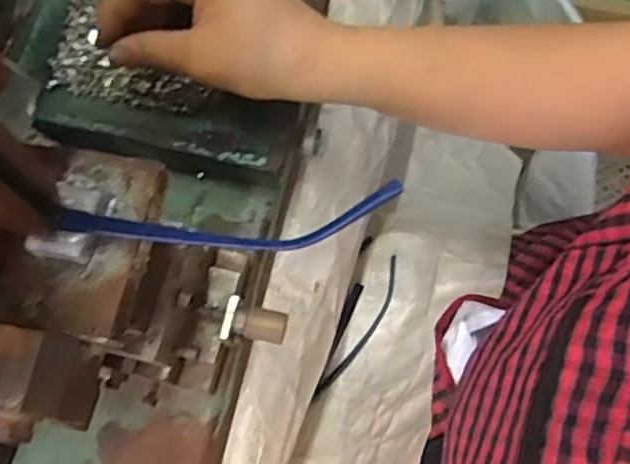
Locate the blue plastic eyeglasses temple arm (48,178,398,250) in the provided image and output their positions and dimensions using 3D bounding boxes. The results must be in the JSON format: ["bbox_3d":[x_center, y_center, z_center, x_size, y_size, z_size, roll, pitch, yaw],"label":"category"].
[{"bbox_3d":[-0.036,-0.004,0.240,0.138,0.013,0.020,-1,72,19],"label":"blue plastic eyeglasses temple arm"}]

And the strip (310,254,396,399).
[{"bbox_3d":[0.046,0.090,0.599,0.020,0.012,0.149,30,75,7],"label":"strip"}]

